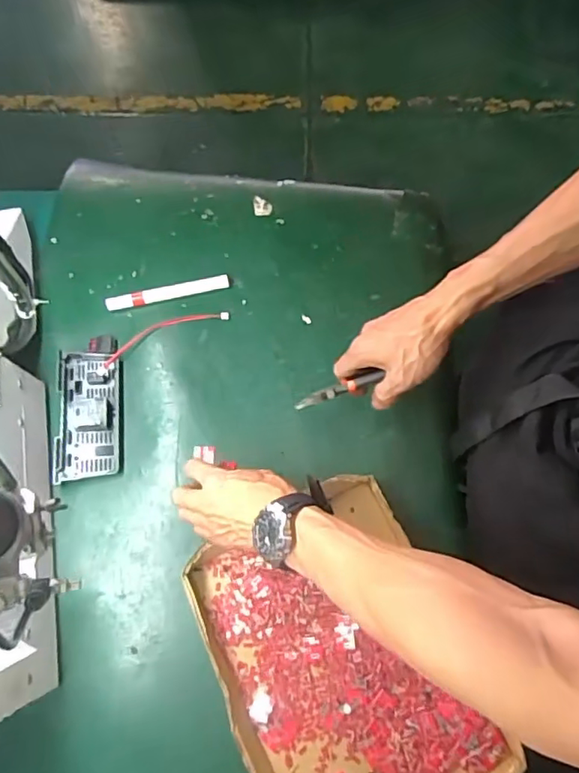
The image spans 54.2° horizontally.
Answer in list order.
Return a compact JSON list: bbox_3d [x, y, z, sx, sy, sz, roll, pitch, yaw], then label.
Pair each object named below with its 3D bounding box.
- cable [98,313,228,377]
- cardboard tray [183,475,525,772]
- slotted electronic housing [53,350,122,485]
[{"bbox_3d":[-0.153,-0.061,0.671,0.166,0.009,0.032,-27,76,-8],"label":"cable"},{"bbox_3d":[0.049,0.283,0.564,0.230,0.057,0.323,-24,70,-12],"label":"cardboard tray"},{"bbox_3d":[-0.228,0.032,0.643,0.068,0.030,0.143,-4,75,-2],"label":"slotted electronic housing"}]

